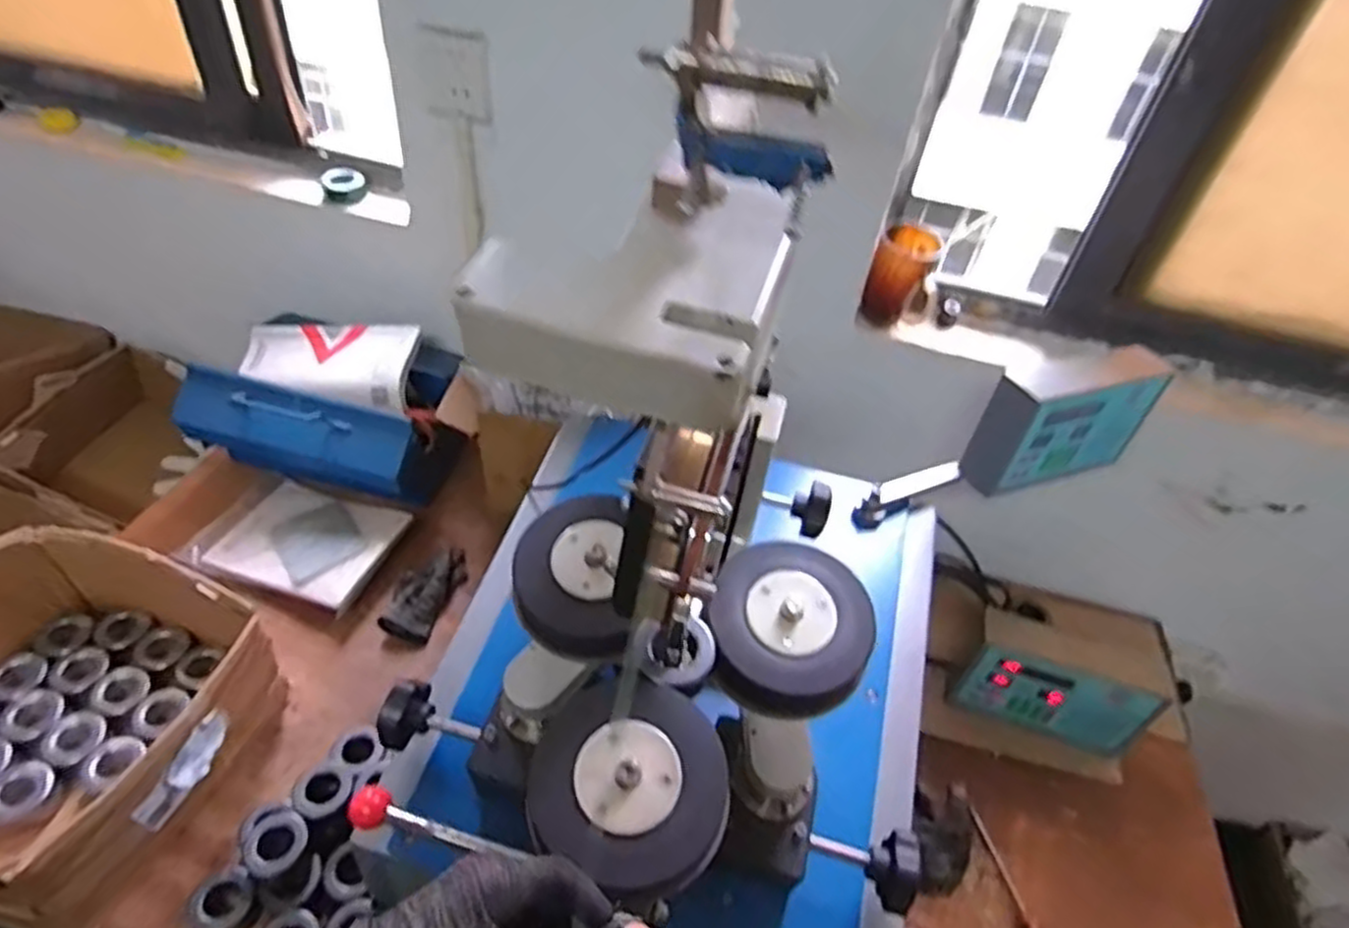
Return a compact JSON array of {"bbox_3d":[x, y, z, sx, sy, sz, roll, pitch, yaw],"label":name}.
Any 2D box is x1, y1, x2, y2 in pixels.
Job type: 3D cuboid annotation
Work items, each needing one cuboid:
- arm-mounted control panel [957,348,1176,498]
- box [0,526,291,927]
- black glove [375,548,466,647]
[{"bbox_3d":[0.472,-0.055,0.897,0.227,0.147,0.072,-12,47,-19],"label":"arm-mounted control panel"},{"bbox_3d":[-0.665,0.277,0.817,0.361,0.184,0.344,16,44,8],"label":"box"},{"bbox_3d":[-0.359,0.178,1.058,0.083,0.036,0.154,13,44,6],"label":"black glove"}]

